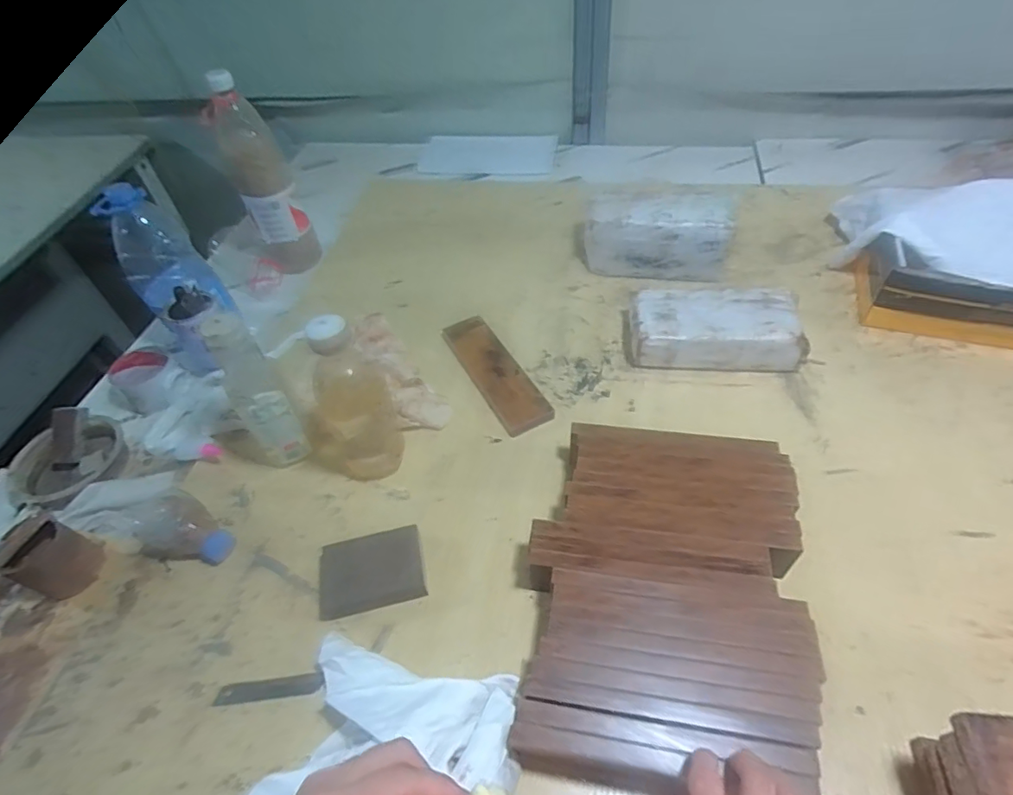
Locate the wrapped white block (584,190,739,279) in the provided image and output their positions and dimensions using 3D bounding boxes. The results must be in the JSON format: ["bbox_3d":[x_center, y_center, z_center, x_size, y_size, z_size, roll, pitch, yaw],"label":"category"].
[{"bbox_3d":[0.226,-0.242,0.825,0.215,0.112,0.084,11,52,16],"label":"wrapped white block"}]

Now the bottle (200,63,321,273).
[{"bbox_3d":[-0.376,-0.322,0.841,0.087,0.293,0.071,-20,51,-10],"label":"bottle"}]

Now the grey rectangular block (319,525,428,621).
[{"bbox_3d":[-0.138,0.179,0.551,0.106,0.020,0.072,-13,50,-4],"label":"grey rectangular block"}]

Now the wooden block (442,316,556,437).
[{"bbox_3d":[-0.019,-0.038,0.741,0.065,0.021,0.219,-25,52,-14],"label":"wooden block"}]

